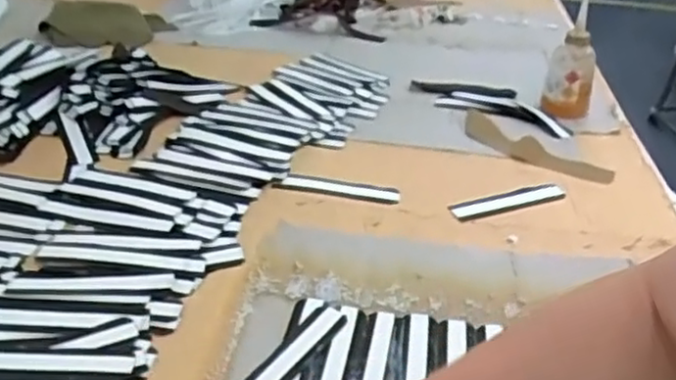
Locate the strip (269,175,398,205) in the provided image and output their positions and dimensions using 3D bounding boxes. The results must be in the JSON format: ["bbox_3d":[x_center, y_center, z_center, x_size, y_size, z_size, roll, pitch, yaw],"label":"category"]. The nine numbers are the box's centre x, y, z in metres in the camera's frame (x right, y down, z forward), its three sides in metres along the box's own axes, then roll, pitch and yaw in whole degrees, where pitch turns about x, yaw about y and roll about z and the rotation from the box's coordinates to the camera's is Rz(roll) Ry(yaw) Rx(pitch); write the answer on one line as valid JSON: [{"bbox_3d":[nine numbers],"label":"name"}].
[{"bbox_3d":[-0.001,-0.001,0.783,0.137,0.004,0.026,7,45,5],"label":"strip"}]

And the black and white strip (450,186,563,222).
[{"bbox_3d":[0.187,0.012,0.772,0.141,0.007,0.028,-10,35,-23],"label":"black and white strip"}]

